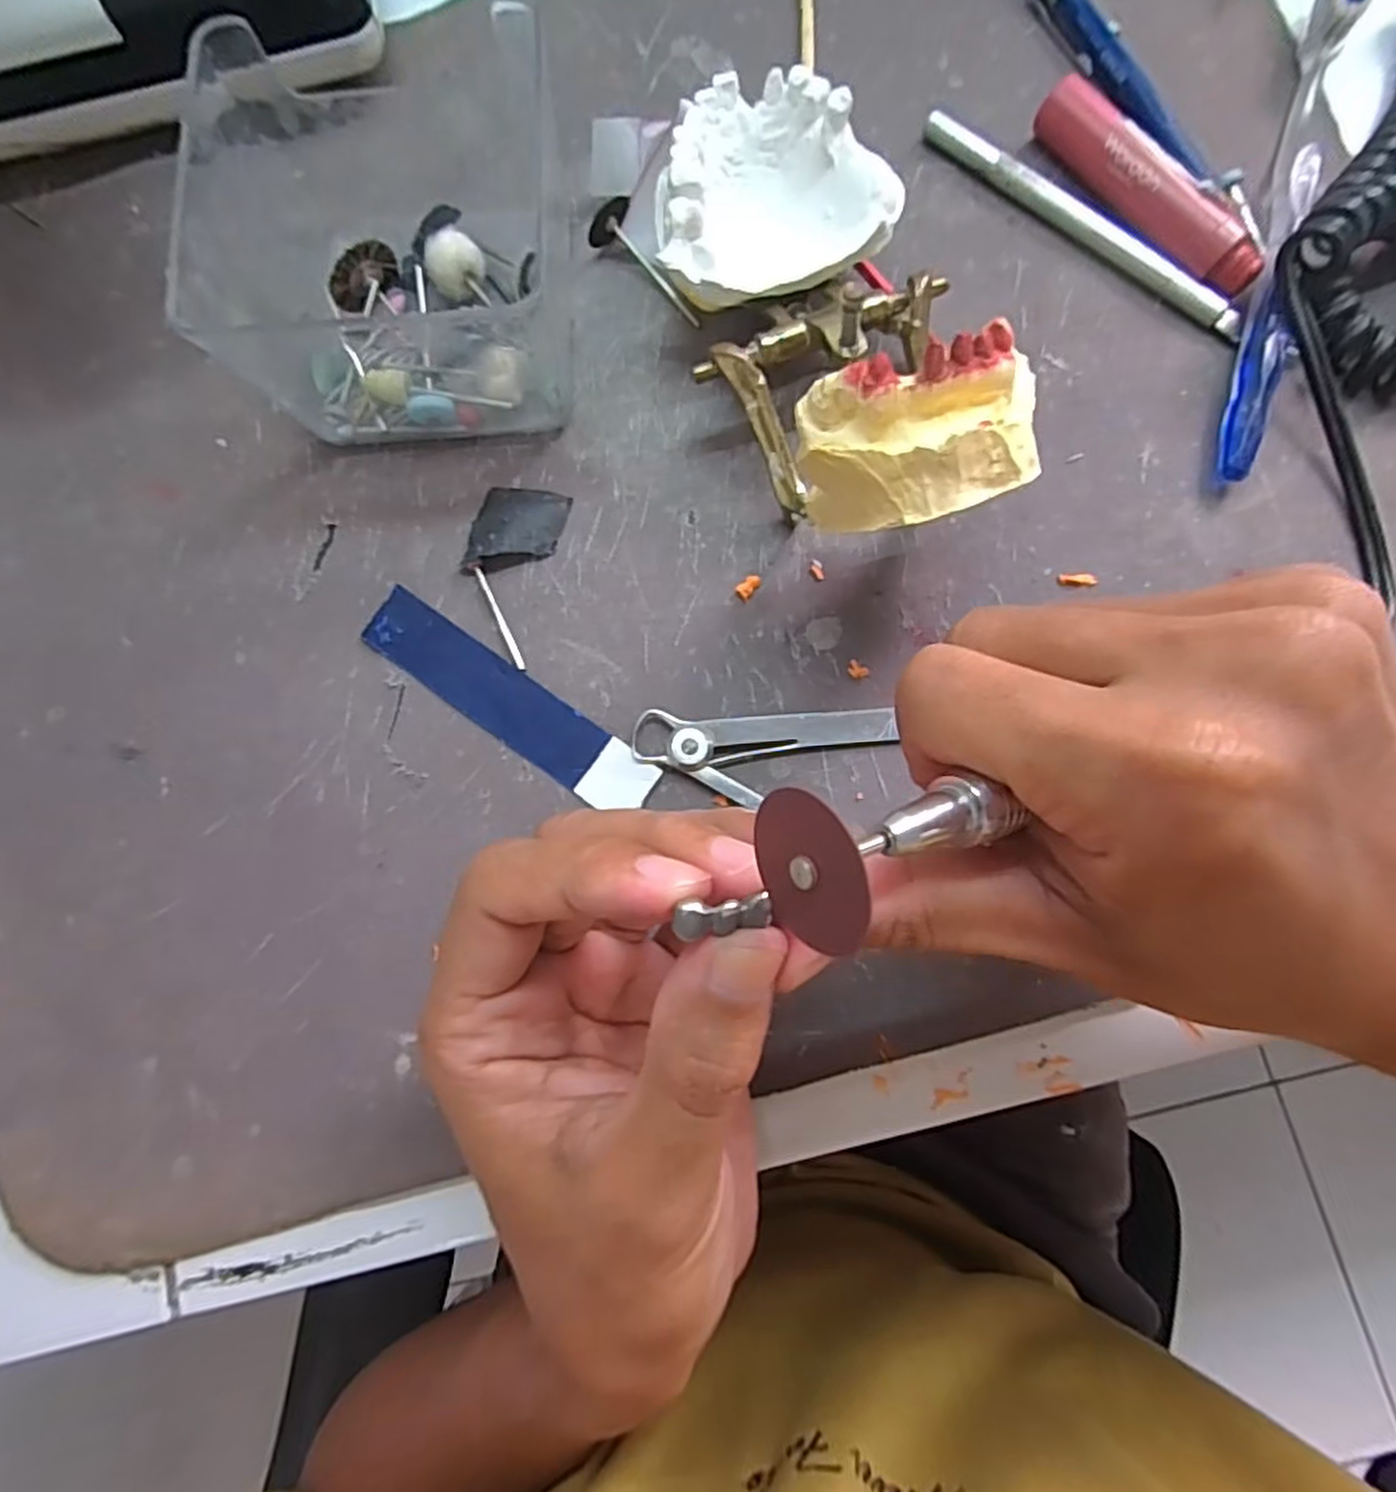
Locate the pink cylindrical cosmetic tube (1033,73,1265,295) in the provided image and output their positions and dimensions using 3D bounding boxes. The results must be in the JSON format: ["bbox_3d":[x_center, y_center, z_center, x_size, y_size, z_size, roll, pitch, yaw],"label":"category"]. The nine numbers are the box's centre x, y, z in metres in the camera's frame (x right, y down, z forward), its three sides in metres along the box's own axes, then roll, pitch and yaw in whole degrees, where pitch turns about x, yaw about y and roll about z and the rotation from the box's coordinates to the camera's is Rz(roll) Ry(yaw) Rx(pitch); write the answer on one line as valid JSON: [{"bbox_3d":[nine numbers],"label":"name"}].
[{"bbox_3d":[0.141,-0.176,0.238,0.014,0.018,0.087,-36,81,-3],"label":"pink cylindrical cosmetic tube"}]

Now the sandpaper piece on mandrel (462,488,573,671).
[{"bbox_3d":[-0.061,-0.056,0.235,0.027,0.006,0.056,13,82,5],"label":"sandpaper piece on mandrel"}]

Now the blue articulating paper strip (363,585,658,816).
[{"bbox_3d":[-0.058,-0.013,0.229,0.101,0.004,0.021,36,85,7],"label":"blue articulating paper strip"}]

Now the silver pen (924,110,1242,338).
[{"bbox_3d":[0.124,-0.170,0.243,0.120,0.008,0.009,43,86,8],"label":"silver pen"}]

